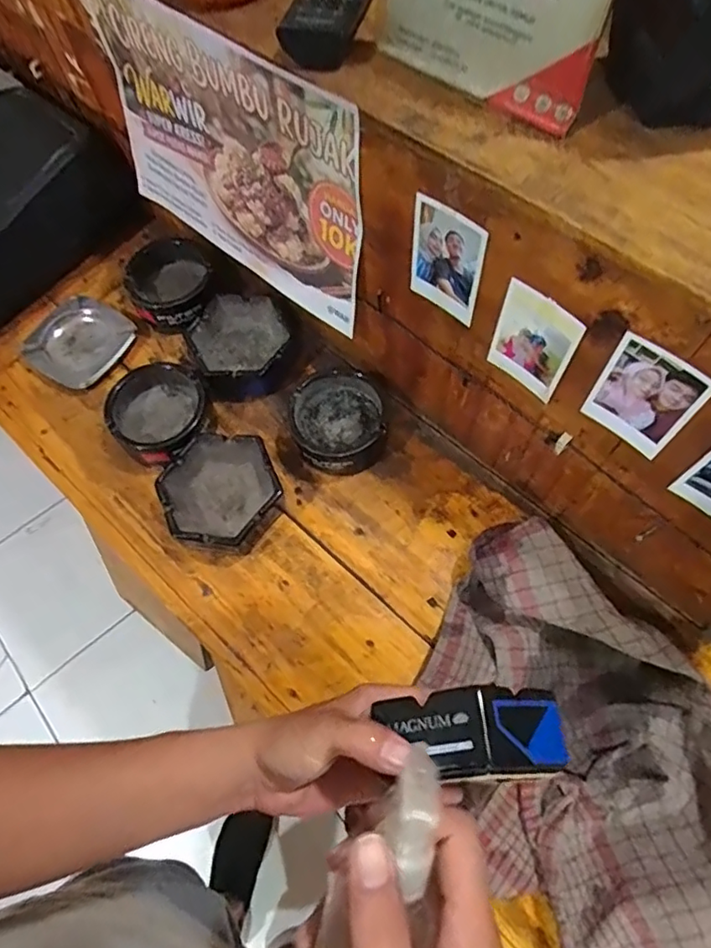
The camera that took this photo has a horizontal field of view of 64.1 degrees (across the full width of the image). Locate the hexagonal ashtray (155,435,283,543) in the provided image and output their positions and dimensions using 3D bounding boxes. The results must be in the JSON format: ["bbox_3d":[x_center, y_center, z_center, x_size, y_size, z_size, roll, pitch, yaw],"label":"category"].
[{"bbox_3d":[-0.133,0.020,0.566,0.112,0.039,0.115,-26,67,-10],"label":"hexagonal ashtray"}]

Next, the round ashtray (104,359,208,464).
[{"bbox_3d":[-0.206,-0.061,0.601,0.100,0.039,0.110,-1,65,2],"label":"round ashtray"}]

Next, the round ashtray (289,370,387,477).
[{"bbox_3d":[-0.018,-0.056,0.593,0.098,0.040,0.111,-16,65,-6],"label":"round ashtray"}]

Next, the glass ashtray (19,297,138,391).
[{"bbox_3d":[-0.323,-0.154,0.662,0.107,0.023,0.102,24,68,13],"label":"glass ashtray"}]

